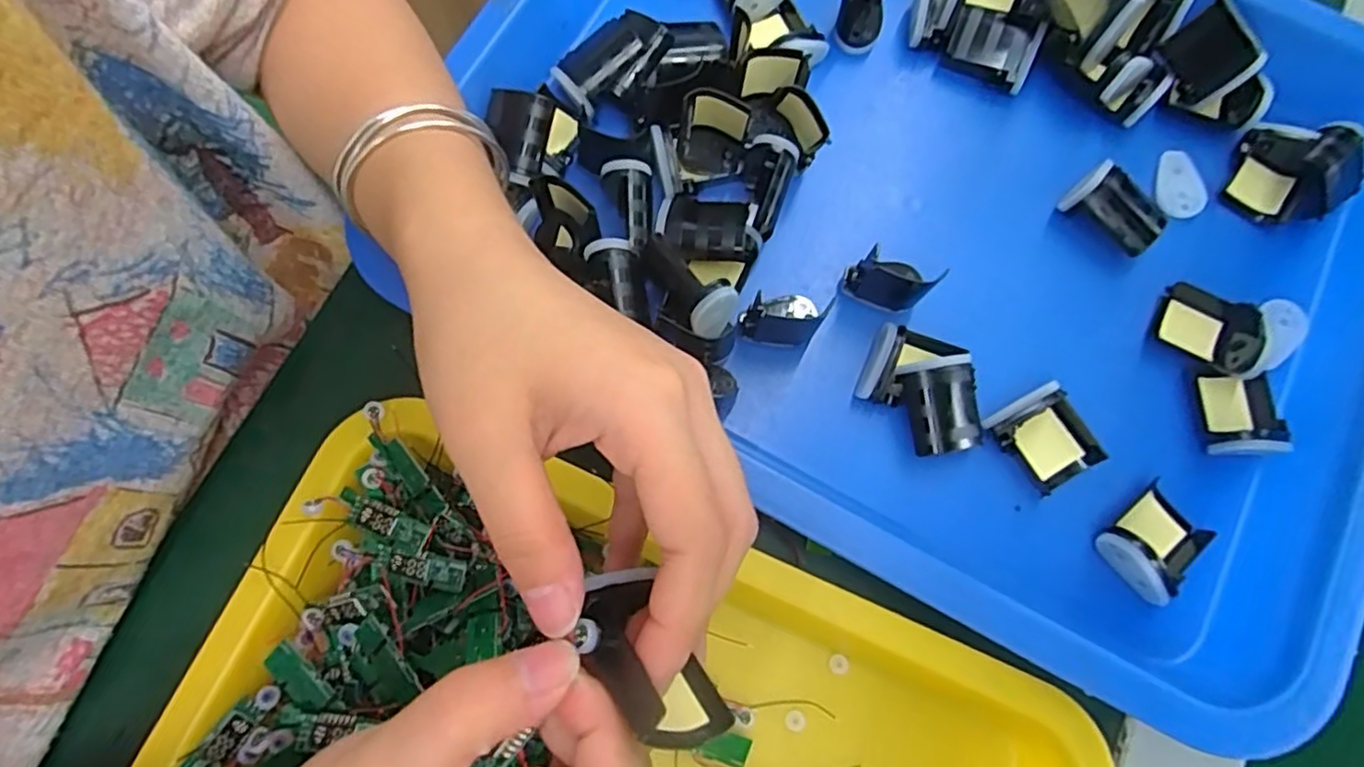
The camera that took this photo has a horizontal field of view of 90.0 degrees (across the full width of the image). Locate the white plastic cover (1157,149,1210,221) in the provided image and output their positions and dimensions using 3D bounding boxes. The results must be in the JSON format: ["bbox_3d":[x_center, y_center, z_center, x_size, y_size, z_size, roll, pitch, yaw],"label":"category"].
[{"bbox_3d":[0.247,-0.098,0.336,0.022,0.005,0.034,-2,76,-2],"label":"white plastic cover"}]

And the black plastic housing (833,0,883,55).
[{"bbox_3d":[0.093,-0.192,0.342,0.023,0.044,0.033,23,76,4],"label":"black plastic housing"}]

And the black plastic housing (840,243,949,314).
[{"bbox_3d":[0.094,-0.046,0.313,0.036,0.030,0.018,27,76,5],"label":"black plastic housing"}]

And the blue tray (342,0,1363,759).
[{"bbox_3d":[0.125,-0.086,0.317,0.458,0.044,0.337,29,77,6],"label":"blue tray"}]

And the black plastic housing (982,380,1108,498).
[{"bbox_3d":[0.160,0.024,0.299,0.035,0.024,0.043,-37,79,-10],"label":"black plastic housing"}]

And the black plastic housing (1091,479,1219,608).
[{"bbox_3d":[0.202,0.067,0.289,0.041,0.023,0.036,-37,79,-10],"label":"black plastic housing"}]

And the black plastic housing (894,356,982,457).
[{"bbox_3d":[0.113,0.011,0.300,0.035,0.029,0.039,-10,76,-4],"label":"black plastic housing"}]

